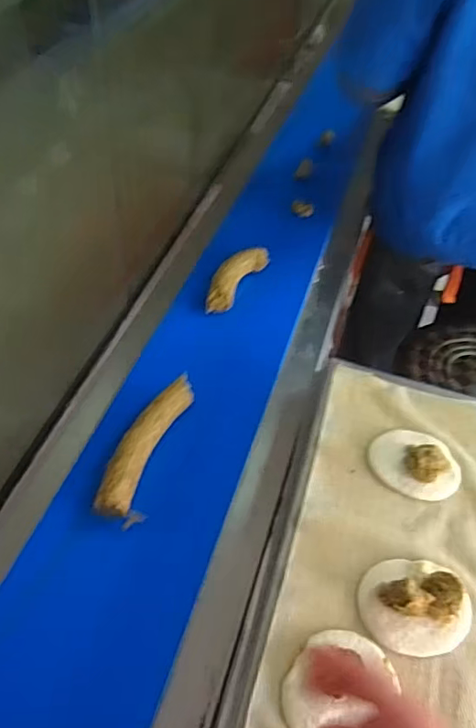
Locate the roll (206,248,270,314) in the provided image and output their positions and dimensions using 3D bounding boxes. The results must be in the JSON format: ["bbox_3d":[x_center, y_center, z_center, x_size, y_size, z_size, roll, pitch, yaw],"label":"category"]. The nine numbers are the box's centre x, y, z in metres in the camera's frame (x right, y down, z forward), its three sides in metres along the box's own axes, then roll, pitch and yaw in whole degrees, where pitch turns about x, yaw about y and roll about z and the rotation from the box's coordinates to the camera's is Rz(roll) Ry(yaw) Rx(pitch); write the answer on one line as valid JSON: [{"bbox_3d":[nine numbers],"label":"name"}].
[{"bbox_3d":[-0.007,-0.145,0.881,0.052,0.034,0.161,25,51,17],"label":"roll"}]

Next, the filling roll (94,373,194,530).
[{"bbox_3d":[-0.114,0.098,0.667,0.062,0.040,0.212,14,49,8],"label":"filling roll"}]

